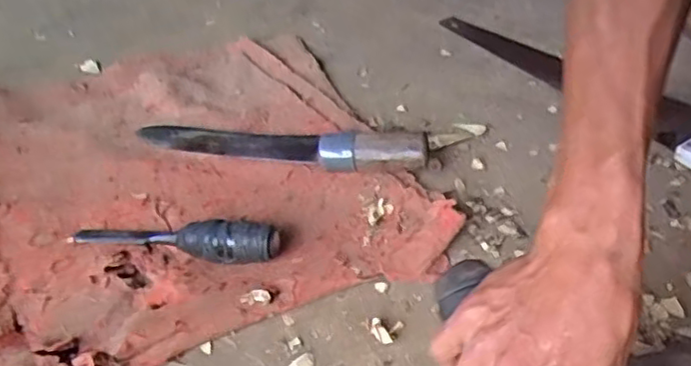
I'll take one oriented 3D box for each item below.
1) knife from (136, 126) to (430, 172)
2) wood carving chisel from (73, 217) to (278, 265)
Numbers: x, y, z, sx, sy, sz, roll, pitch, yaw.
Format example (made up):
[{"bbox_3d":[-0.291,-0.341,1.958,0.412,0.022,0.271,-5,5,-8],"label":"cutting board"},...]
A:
[{"bbox_3d":[-0.074,-0.047,0.695,0.318,0.049,0.033,9,43,11],"label":"knife"},{"bbox_3d":[-0.155,0.046,0.594,0.192,0.036,0.029,7,43,8],"label":"wood carving chisel"}]

